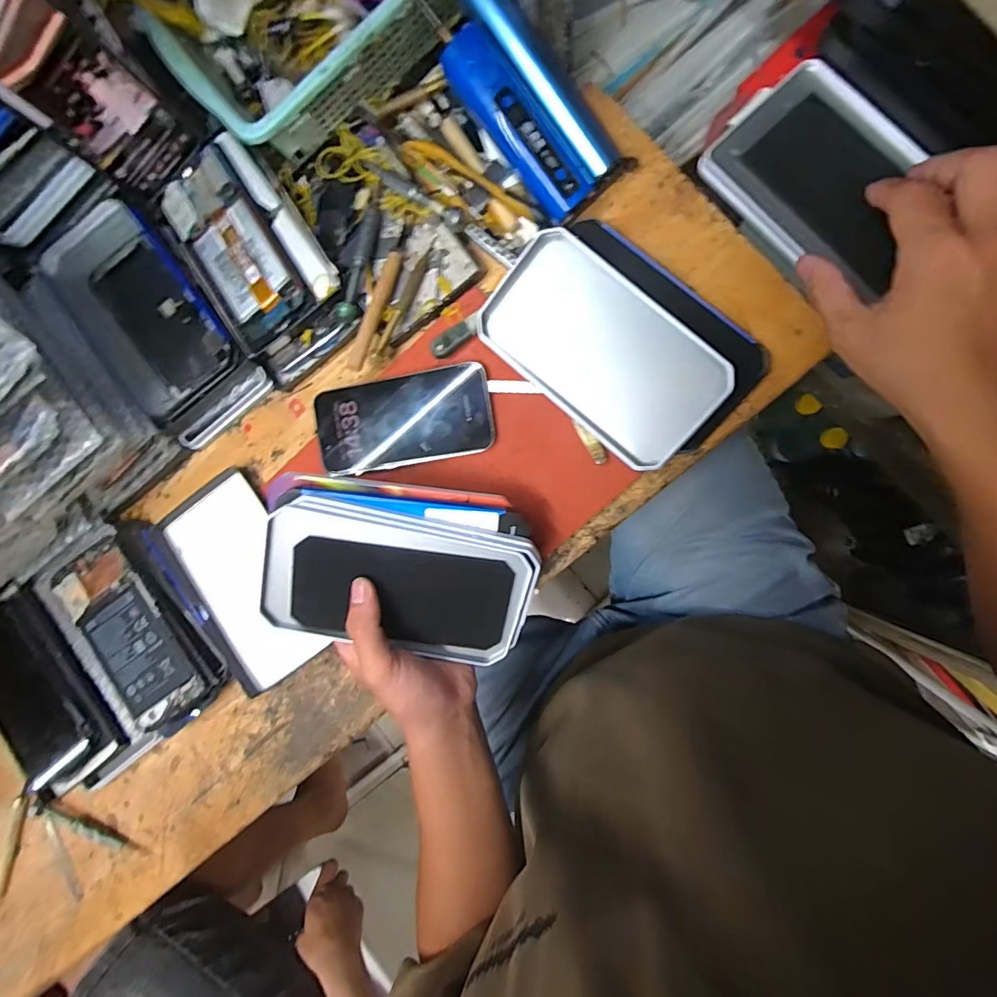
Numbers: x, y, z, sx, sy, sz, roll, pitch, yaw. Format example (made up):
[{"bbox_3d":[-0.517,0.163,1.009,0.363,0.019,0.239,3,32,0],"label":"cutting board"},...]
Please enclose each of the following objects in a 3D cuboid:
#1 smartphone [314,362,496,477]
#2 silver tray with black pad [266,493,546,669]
[{"bbox_3d":[-0.078,-0.065,0.405,0.146,0.013,0.073,-11,88,7],"label":"smartphone"},{"bbox_3d":[-0.067,0.062,0.343,0.179,0.014,0.098,11,104,-8],"label":"silver tray with black pad"}]

